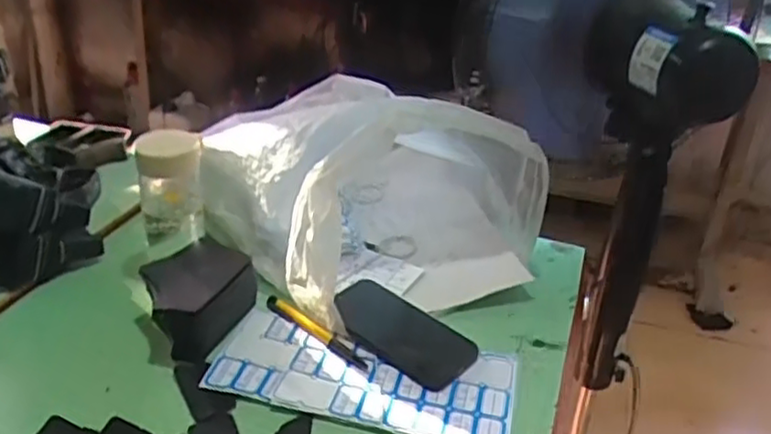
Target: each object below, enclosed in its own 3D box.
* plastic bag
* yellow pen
[{"bbox_3d":[-0.032,-0.050,0.777,0.355,0.182,0.273,28,37,34],"label":"plastic bag"},{"bbox_3d":[-0.067,0.106,0.673,0.130,0.010,0.012,27,37,32],"label":"yellow pen"}]

